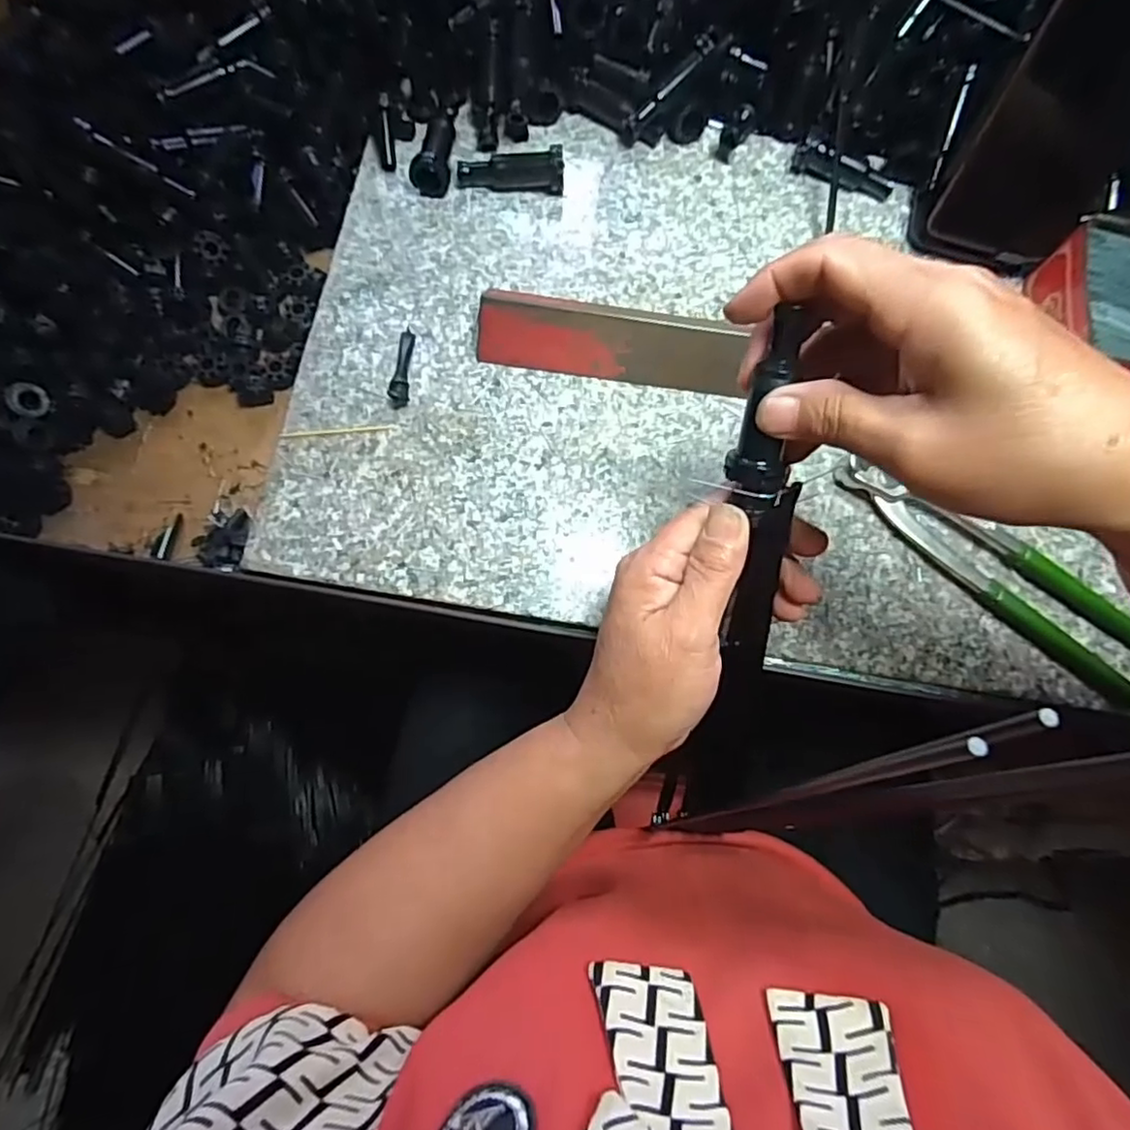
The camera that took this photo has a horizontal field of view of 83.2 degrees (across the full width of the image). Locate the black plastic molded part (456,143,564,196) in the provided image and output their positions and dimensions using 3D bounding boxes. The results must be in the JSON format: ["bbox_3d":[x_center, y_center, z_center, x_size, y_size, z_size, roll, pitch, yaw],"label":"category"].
[{"bbox_3d":[-0.034,-0.245,0.396,0.065,0.018,0.019,2,75,-3],"label":"black plastic molded part"}]

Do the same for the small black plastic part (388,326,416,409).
[{"bbox_3d":[-0.094,-0.115,0.369,0.010,0.010,0.049,3,69,-1],"label":"small black plastic part"}]

